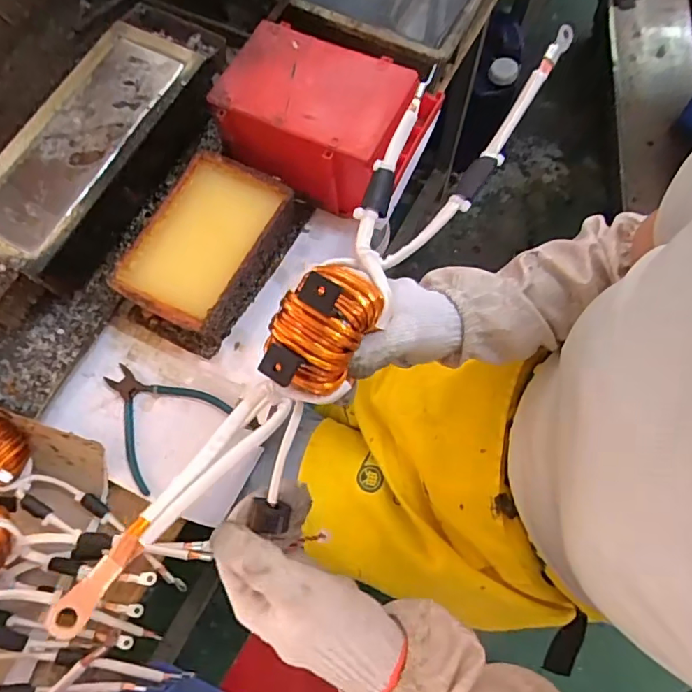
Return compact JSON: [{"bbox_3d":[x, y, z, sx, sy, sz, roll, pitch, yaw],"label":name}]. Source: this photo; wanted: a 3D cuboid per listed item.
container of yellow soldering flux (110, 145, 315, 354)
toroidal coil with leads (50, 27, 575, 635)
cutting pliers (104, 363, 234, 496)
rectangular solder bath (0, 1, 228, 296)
[{"bbox_3d":[-0.161,-0.116,0.614,0.137,0.065,0.230,28,75,11],"label":"container of yellow soldering flux"},{"bbox_3d":[-0.003,-0.038,0.322,0.073,0.079,0.459,35,79,13],"label":"toroidal coil with leads"},{"bbox_3d":[-0.219,0.072,0.584,0.128,0.009,0.133,-43,75,-11],"label":"cutting pliers"},{"bbox_3d":[-0.298,-0.253,0.649,0.168,0.096,0.390,24,74,10],"label":"rectangular solder bath"}]

